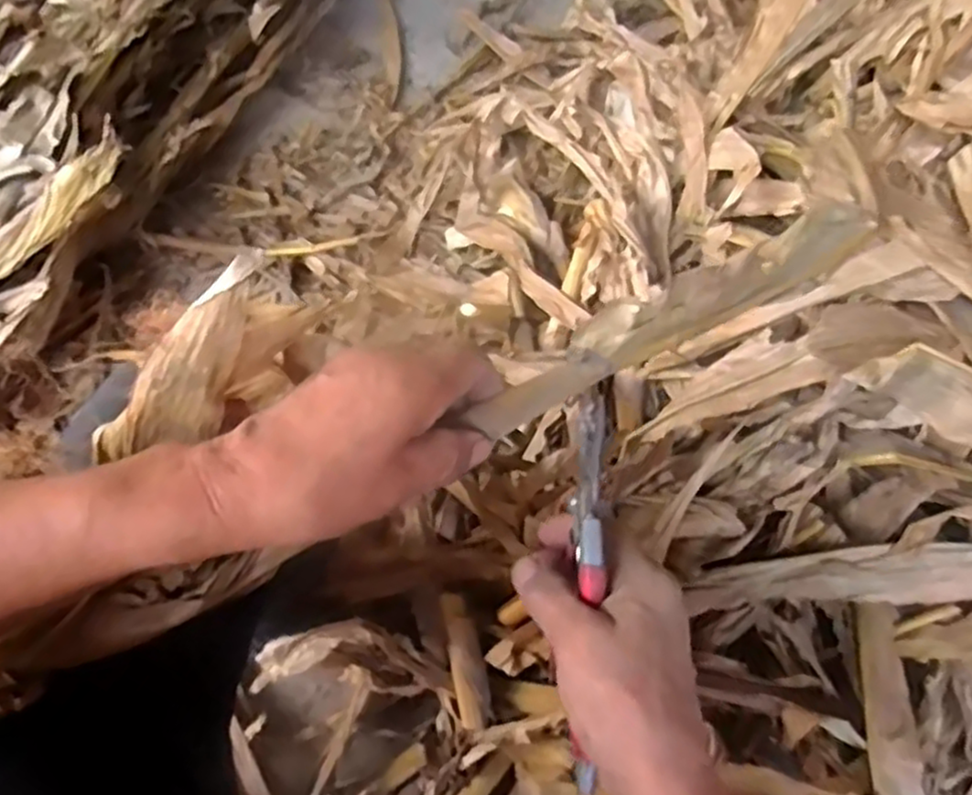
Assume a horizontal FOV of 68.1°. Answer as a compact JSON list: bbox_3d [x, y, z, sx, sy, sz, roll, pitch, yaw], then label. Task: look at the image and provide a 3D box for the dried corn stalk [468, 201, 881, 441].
[{"bbox_3d":[0.108,-0.050,0.392,0.261,0.029,0.028,-28,66,-13],"label":"dried corn stalk"}]

